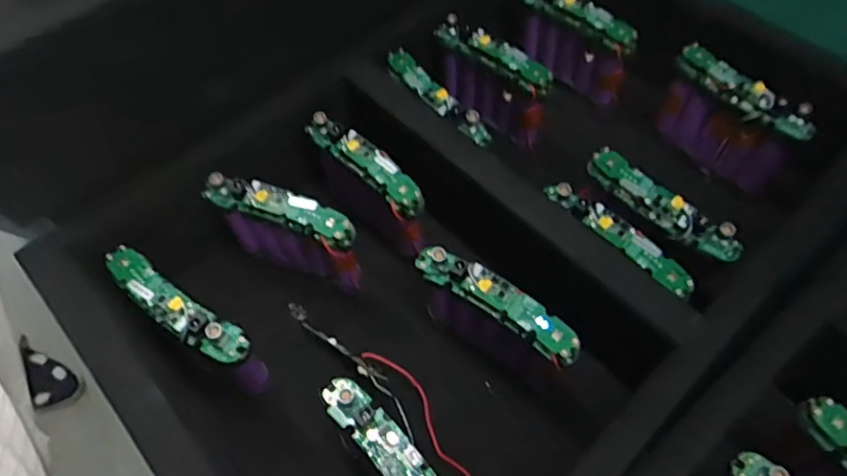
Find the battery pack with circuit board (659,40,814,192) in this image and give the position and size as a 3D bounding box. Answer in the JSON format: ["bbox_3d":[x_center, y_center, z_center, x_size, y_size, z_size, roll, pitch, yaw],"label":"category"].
[{"bbox_3d":[0.251,-0.099,0.478,0.023,0.087,0.113,-34,64,-16],"label":"battery pack with circuit board"}]

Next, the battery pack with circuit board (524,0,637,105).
[{"bbox_3d":[0.141,-0.184,0.538,0.111,0.085,0.021,37,68,21],"label":"battery pack with circuit board"}]

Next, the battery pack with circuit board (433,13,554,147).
[{"bbox_3d":[0.062,-0.142,0.519,0.115,0.087,0.022,36,67,20],"label":"battery pack with circuit board"}]

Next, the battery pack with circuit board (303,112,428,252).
[{"bbox_3d":[-0.044,-0.042,0.460,0.114,0.080,0.024,40,69,22],"label":"battery pack with circuit board"}]

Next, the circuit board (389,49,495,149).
[{"bbox_3d":[0.009,-0.116,0.461,0.020,0.016,0.120,-34,64,-17],"label":"circuit board"}]

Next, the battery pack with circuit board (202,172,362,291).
[{"bbox_3d":[-0.103,-0.005,0.443,0.114,0.088,0.028,21,63,13],"label":"battery pack with circuit board"}]

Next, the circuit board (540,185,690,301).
[{"bbox_3d":[0.131,-0.003,0.389,0.019,0.013,0.115,-39,66,-18],"label":"circuit board"}]

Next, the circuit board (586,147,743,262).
[{"bbox_3d":[0.167,-0.024,0.403,0.019,0.024,0.117,-38,65,-18],"label":"circuit board"}]

